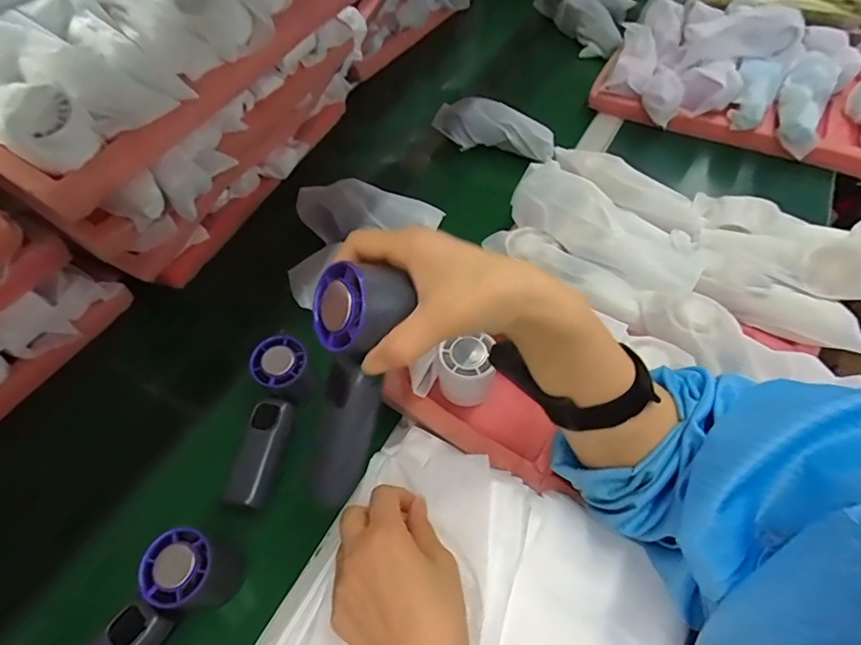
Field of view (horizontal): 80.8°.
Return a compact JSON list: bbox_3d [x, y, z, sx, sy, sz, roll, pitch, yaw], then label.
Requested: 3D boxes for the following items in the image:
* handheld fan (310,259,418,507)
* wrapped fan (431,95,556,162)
[{"bbox_3d":[-0.054,0.040,0.322,0.052,0.163,0.043,19,26,16],"label":"handheld fan"},{"bbox_3d":[0.089,-0.278,0.726,0.188,0.055,0.045,26,58,20],"label":"wrapped fan"}]

